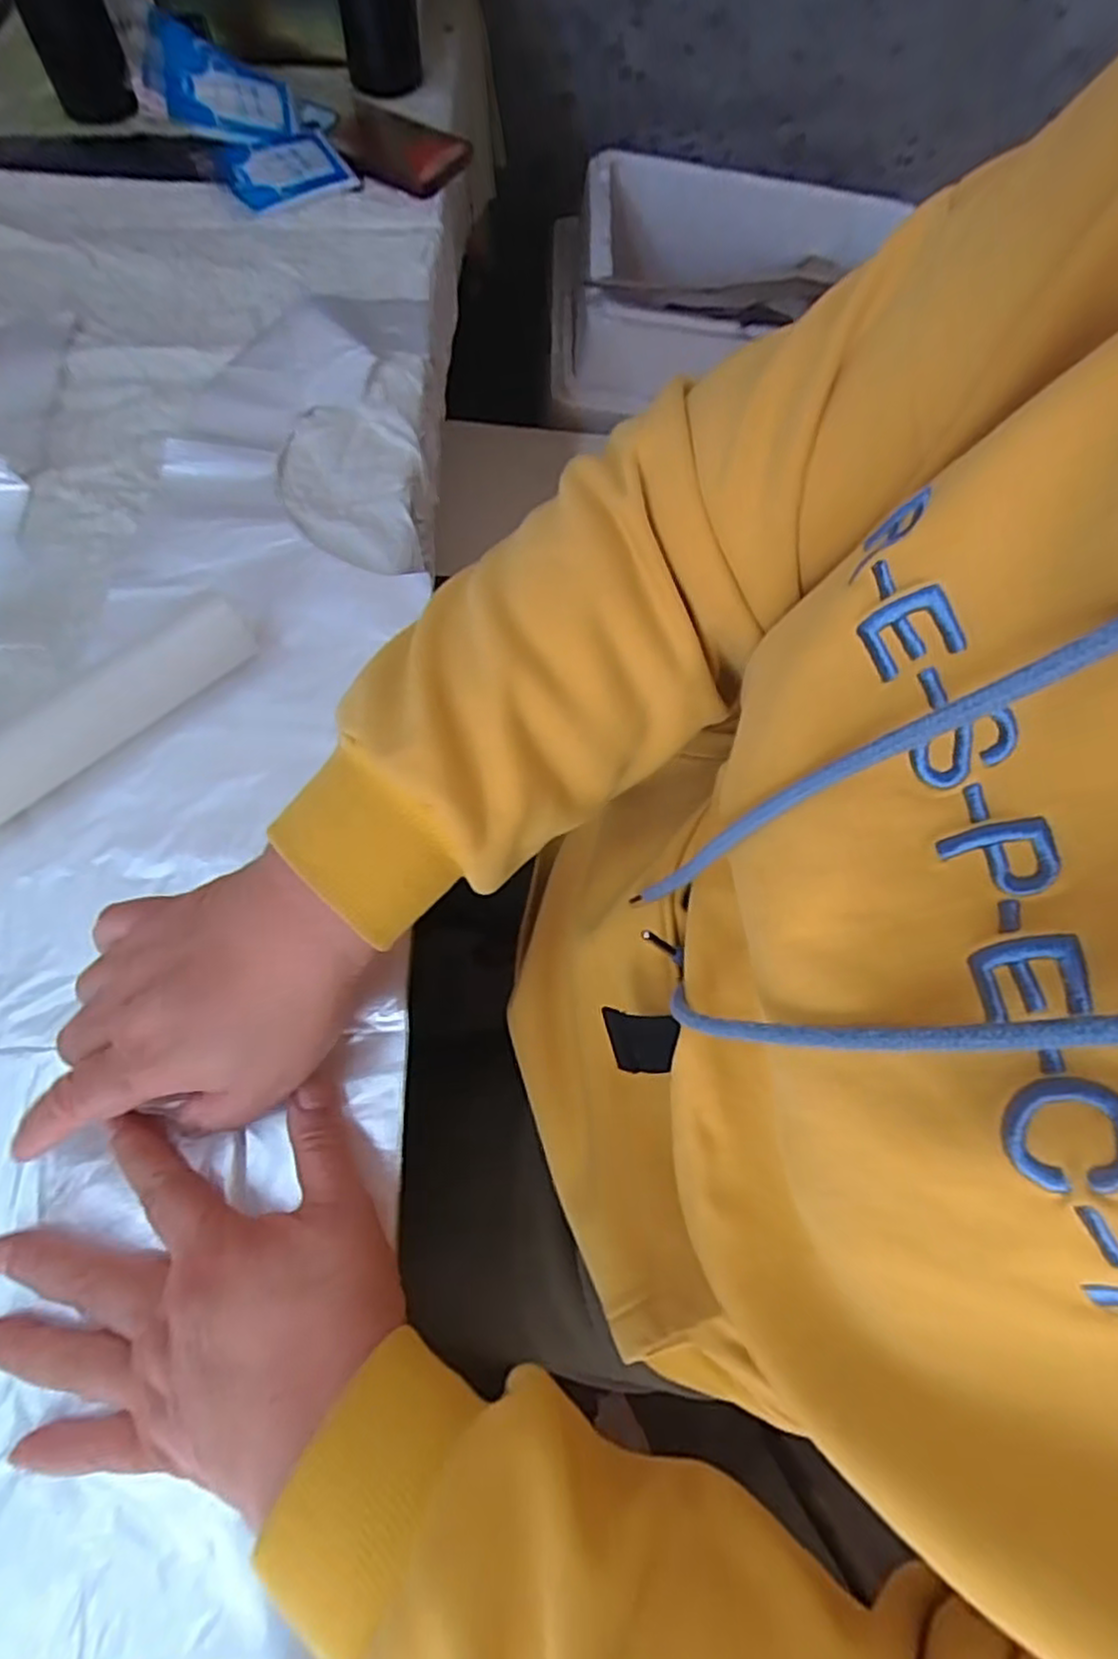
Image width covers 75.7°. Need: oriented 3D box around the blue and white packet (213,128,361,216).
[{"bbox_3d":[-0.208,-0.505,0.548,0.094,0.020,0.058,-18,71,-9],"label":"blue and white packet"}]

